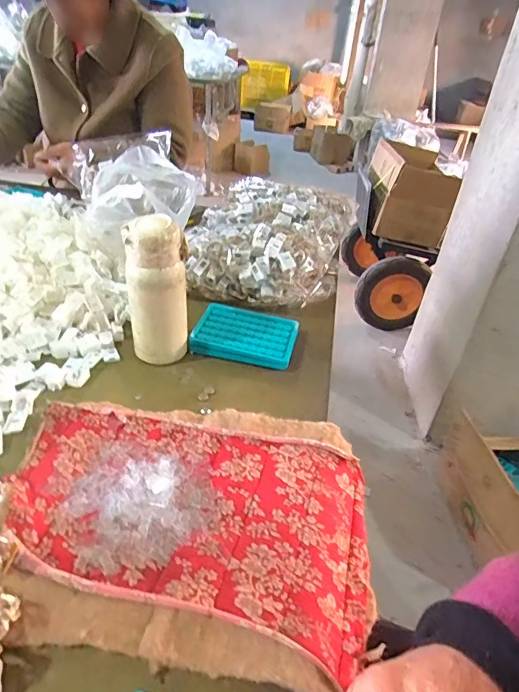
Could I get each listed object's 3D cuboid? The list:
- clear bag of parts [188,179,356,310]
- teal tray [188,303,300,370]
[{"bbox_3d":[0.021,-0.200,0.767,0.253,0.083,0.339,11,36,8],"label":"clear bag of parts"},{"bbox_3d":[-0.018,-0.017,0.595,0.133,0.018,0.097,10,36,7],"label":"teal tray"}]

